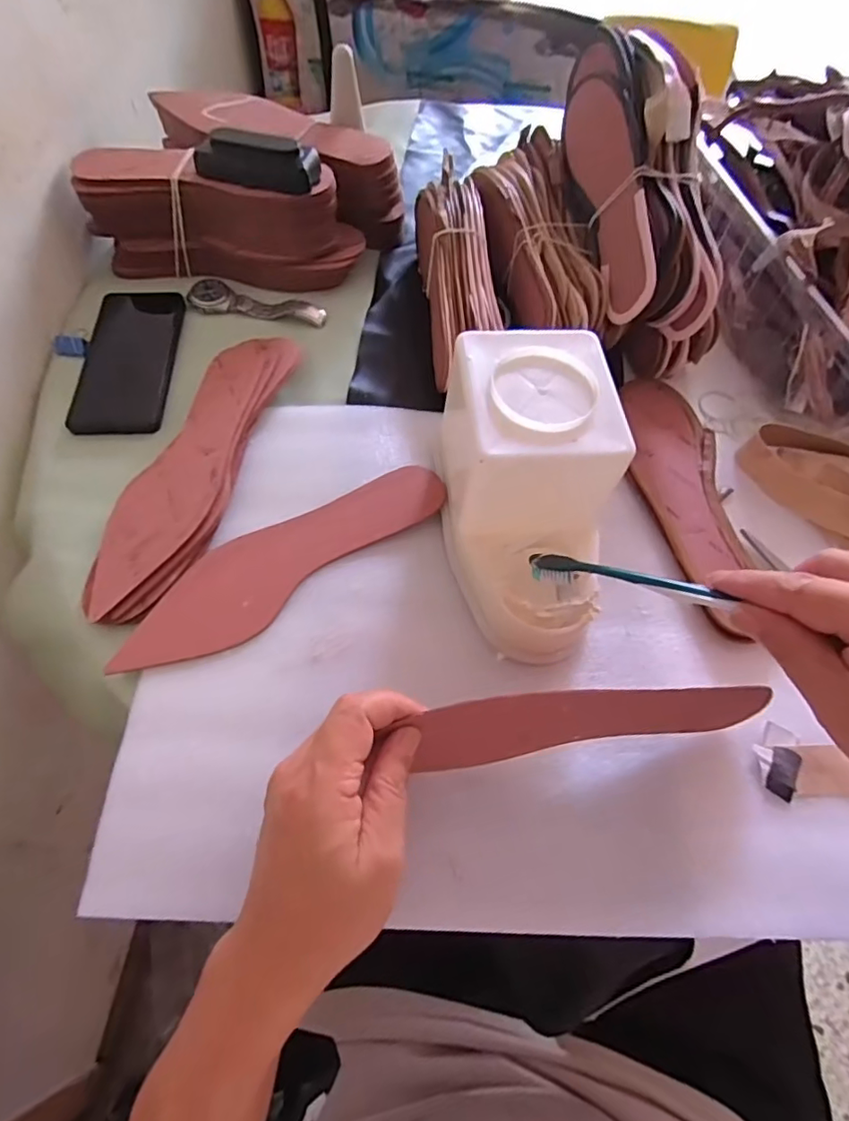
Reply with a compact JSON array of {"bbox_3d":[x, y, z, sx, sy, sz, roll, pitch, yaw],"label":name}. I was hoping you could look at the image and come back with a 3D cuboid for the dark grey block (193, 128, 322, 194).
[{"bbox_3d":[-0.151,-0.354,0.497,0.109,0.028,0.039,8,62,0],"label":"dark grey block"}]

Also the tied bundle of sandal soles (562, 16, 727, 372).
[{"bbox_3d":[0.187,-0.319,0.500,0.102,0.116,0.297,-9,83,-8],"label":"tied bundle of sandal soles"}]

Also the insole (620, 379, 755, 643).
[{"bbox_3d":[0.208,-0.055,0.454,0.068,0.011,0.246,1,61,-2],"label":"insole"}]

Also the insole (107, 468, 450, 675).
[{"bbox_3d":[-0.100,-0.002,0.408,0.246,0.010,0.070,-36,68,-16],"label":"insole"}]

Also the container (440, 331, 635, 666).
[{"bbox_3d":[0.068,-0.042,0.376,0.106,0.113,0.191,-2,61,-4],"label":"container"}]

